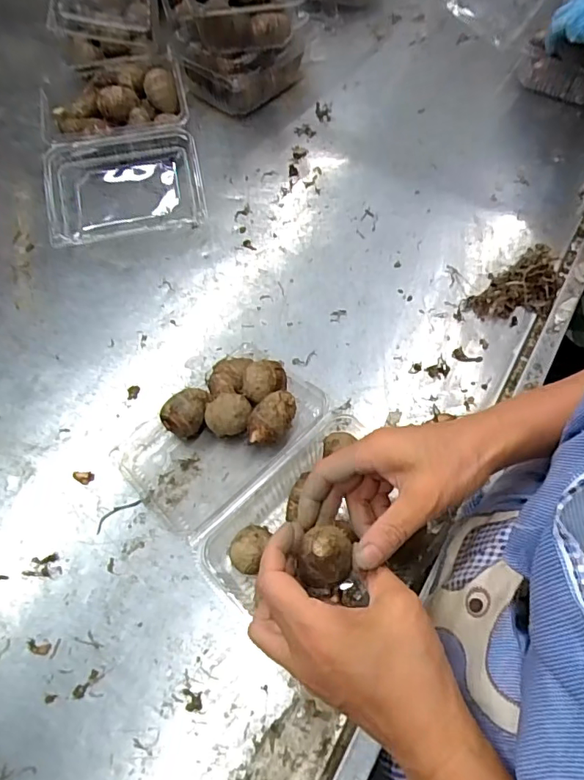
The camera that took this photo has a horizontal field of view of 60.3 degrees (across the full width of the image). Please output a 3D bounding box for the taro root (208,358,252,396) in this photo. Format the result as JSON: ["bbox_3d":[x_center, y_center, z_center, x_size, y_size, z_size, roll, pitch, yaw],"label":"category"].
[{"bbox_3d":[-0.059,-0.009,0.477,0.034,0.035,0.042,7,65,5],"label":"taro root"}]

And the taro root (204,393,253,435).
[{"bbox_3d":[-0.056,0.024,0.454,0.040,0.043,0.034,-6,64,-2],"label":"taro root"}]

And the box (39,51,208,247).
[{"bbox_3d":[-0.207,-0.294,0.603,0.177,0.067,0.267,-10,65,-3],"label":"box"}]

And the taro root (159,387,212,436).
[{"bbox_3d":[-0.094,0.021,0.460,0.035,0.037,0.044,22,67,11],"label":"taro root"}]

